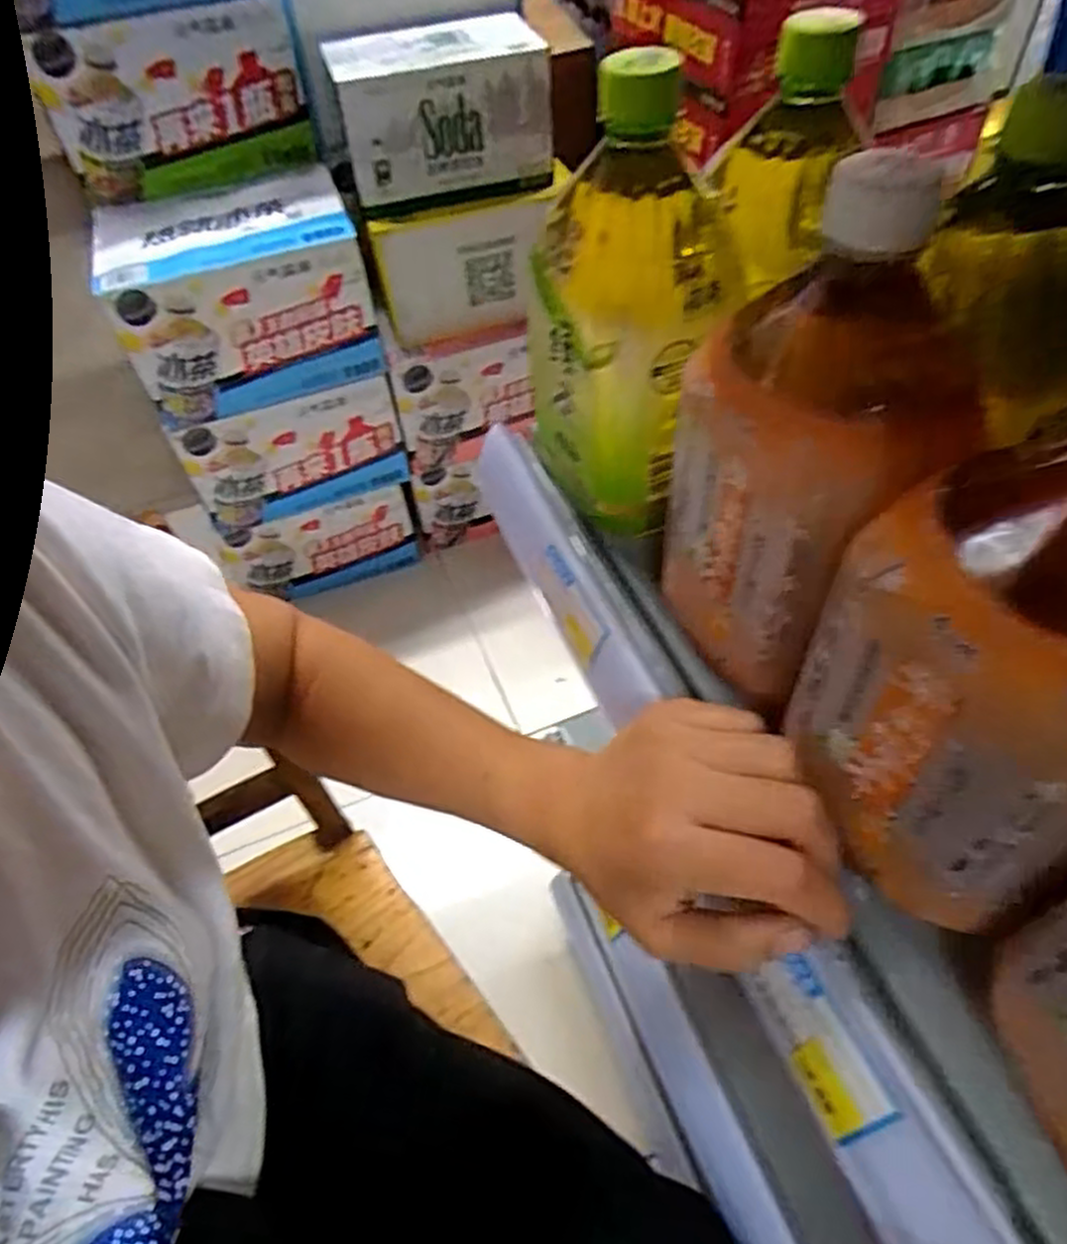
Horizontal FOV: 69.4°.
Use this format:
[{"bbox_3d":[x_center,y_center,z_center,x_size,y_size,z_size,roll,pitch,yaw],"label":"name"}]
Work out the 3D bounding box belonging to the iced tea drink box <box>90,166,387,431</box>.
[{"bbox_3d":[-0.440,-0.493,1.179,0.348,0.237,0.241,-20,52,-10],"label":"iced tea drink box"}]

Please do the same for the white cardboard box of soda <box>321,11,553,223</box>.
[{"bbox_3d":[-0.131,-0.729,1.123,0.295,0.178,0.165,-15,51,-7],"label":"white cardboard box of soda"}]

